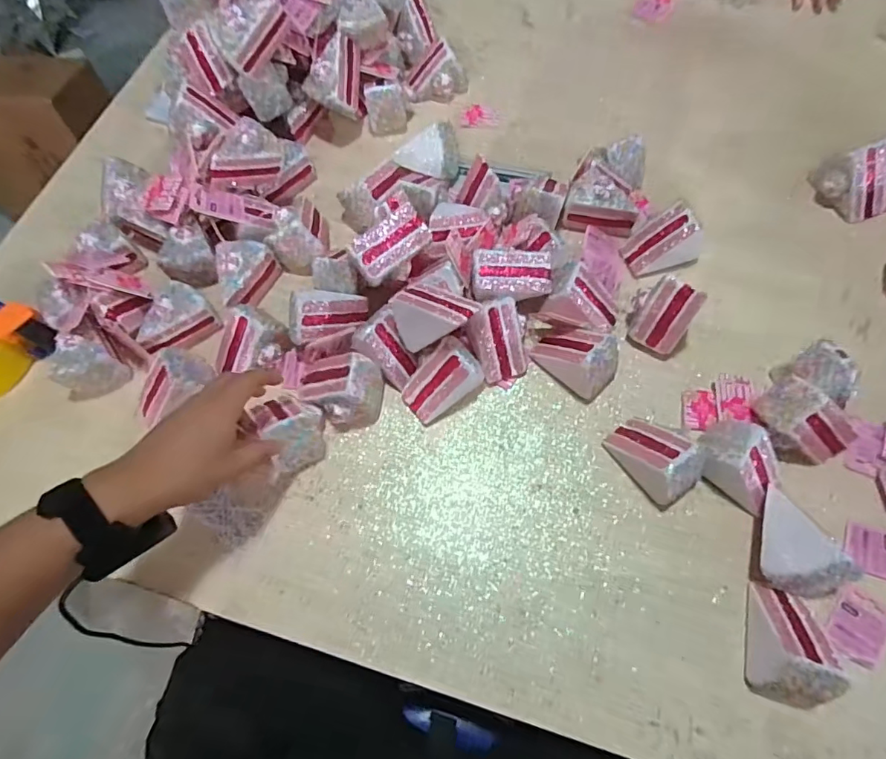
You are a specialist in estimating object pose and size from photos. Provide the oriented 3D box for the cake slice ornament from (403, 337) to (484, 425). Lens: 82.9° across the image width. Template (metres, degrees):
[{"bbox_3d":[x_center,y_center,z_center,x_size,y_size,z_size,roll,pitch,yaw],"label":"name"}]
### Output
[{"bbox_3d":[-0.001,0.000,0.553,0.086,0.066,0.051,-38,72,-12],"label":"cake slice ornament"}]

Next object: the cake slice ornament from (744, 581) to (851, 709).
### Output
[{"bbox_3d":[0.306,0.234,0.439,0.057,0.067,0.091,17,70,8],"label":"cake slice ornament"}]

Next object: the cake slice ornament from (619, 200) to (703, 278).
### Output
[{"bbox_3d":[0.266,-0.168,0.610,0.075,0.056,0.066,-23,69,-7],"label":"cake slice ornament"}]

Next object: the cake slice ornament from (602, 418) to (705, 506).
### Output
[{"bbox_3d":[0.218,0.076,0.510,0.051,0.070,0.088,-34,71,-11],"label":"cake slice ornament"}]

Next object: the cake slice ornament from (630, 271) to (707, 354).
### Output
[{"bbox_3d":[0.242,-0.070,0.558,0.061,0.083,0.044,28,72,12],"label":"cake slice ornament"}]

